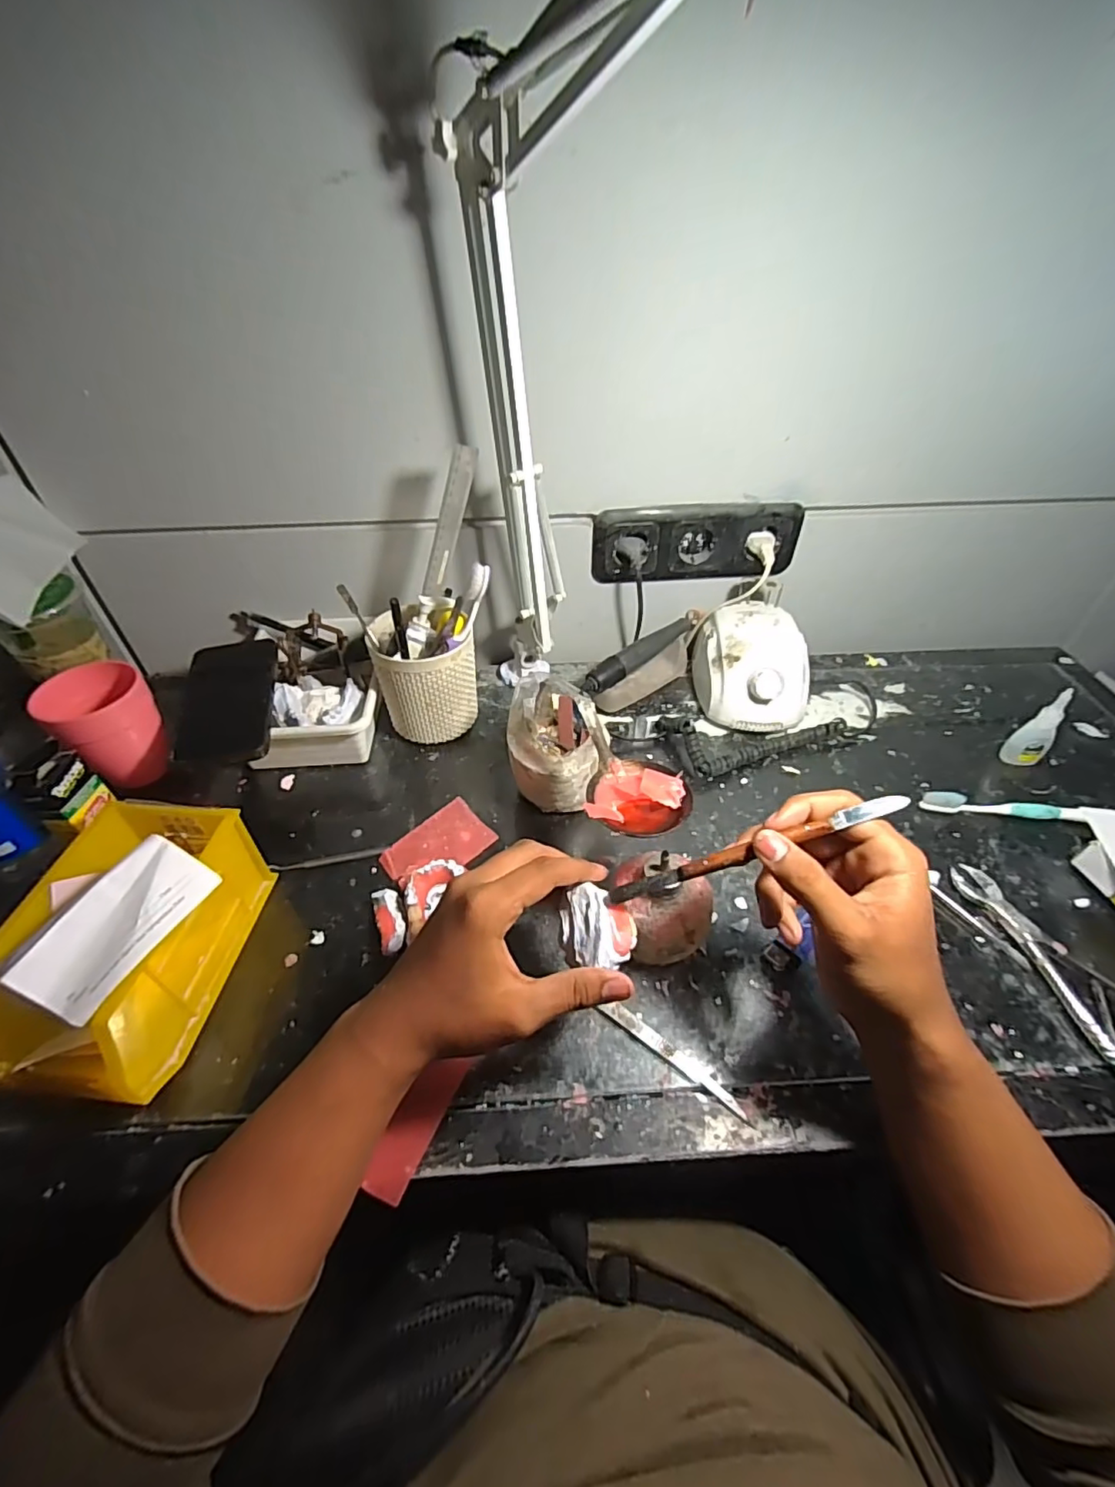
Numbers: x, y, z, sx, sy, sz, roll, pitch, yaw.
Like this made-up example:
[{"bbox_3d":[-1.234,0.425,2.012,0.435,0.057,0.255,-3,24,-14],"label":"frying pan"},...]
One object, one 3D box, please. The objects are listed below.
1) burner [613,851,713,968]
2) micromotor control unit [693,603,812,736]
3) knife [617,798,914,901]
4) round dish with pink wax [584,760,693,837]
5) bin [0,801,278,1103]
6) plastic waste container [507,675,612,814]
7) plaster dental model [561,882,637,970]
[{"bbox_3d":[0.076,0.117,0.422,0.071,0.068,0.070,0,44,0],"label":"burner"},{"bbox_3d":[0.206,-0.081,0.615,0.106,0.079,0.136,0,44,0],"label":"micromotor control unit"},{"bbox_3d":[0.111,0.061,0.332,0.172,0.008,0.012,-22,44,10],"label":"knife"},{"bbox_3d":[0.057,0.037,0.406,0.069,0.016,0.061,9,45,9],"label":"round dish with pink wax"},{"bbox_3d":[-0.283,0.128,0.382,0.104,0.105,0.170,5,45,5],"label":"bin"},{"bbox_3d":[-0.004,0.009,0.507,0.075,0.103,0.086,-2,44,-2],"label":"plastic waste container"},{"bbox_3d":[0.024,0.112,0.354,0.037,0.028,0.044,12,60,-23],"label":"plaster dental model"}]

